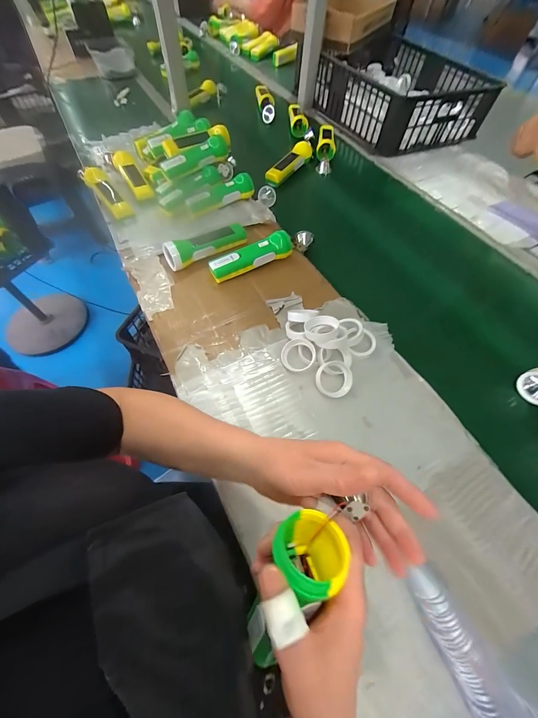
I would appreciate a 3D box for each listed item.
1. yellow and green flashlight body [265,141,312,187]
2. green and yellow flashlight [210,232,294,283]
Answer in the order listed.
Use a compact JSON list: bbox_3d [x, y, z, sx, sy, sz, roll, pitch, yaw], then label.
[{"bbox_3d":[0.058,-0.523,0.743,0.052,0.039,0.187,27,62,14],"label":"yellow and green flashlight body"},{"bbox_3d":[-0.033,-0.196,0.542,0.165,0.045,0.037,-22,62,-14],"label":"green and yellow flashlight"}]

